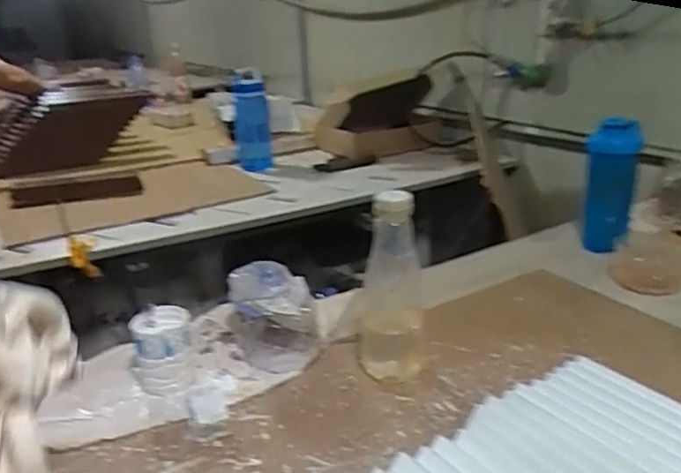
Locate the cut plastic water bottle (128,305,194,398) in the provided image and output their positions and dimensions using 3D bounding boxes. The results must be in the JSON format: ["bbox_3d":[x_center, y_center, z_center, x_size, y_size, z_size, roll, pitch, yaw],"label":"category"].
[{"bbox_3d":[-0.217,0.134,0.711,0.071,0.082,0.086,-10,22,-18],"label":"cut plastic water bottle"}]

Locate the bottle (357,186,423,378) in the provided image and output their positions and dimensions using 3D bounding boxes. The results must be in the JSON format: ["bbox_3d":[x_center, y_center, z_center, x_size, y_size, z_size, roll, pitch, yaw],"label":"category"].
[{"bbox_3d":[0.058,0.052,0.691,0.072,0.227,0.079,-2,21,1],"label":"bottle"}]

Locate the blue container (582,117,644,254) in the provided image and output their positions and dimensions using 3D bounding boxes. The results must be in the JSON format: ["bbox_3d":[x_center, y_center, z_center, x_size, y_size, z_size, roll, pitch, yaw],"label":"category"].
[{"bbox_3d":[0.440,-0.075,0.969,0.079,0.221,0.063,7,23,24],"label":"blue container"}]

